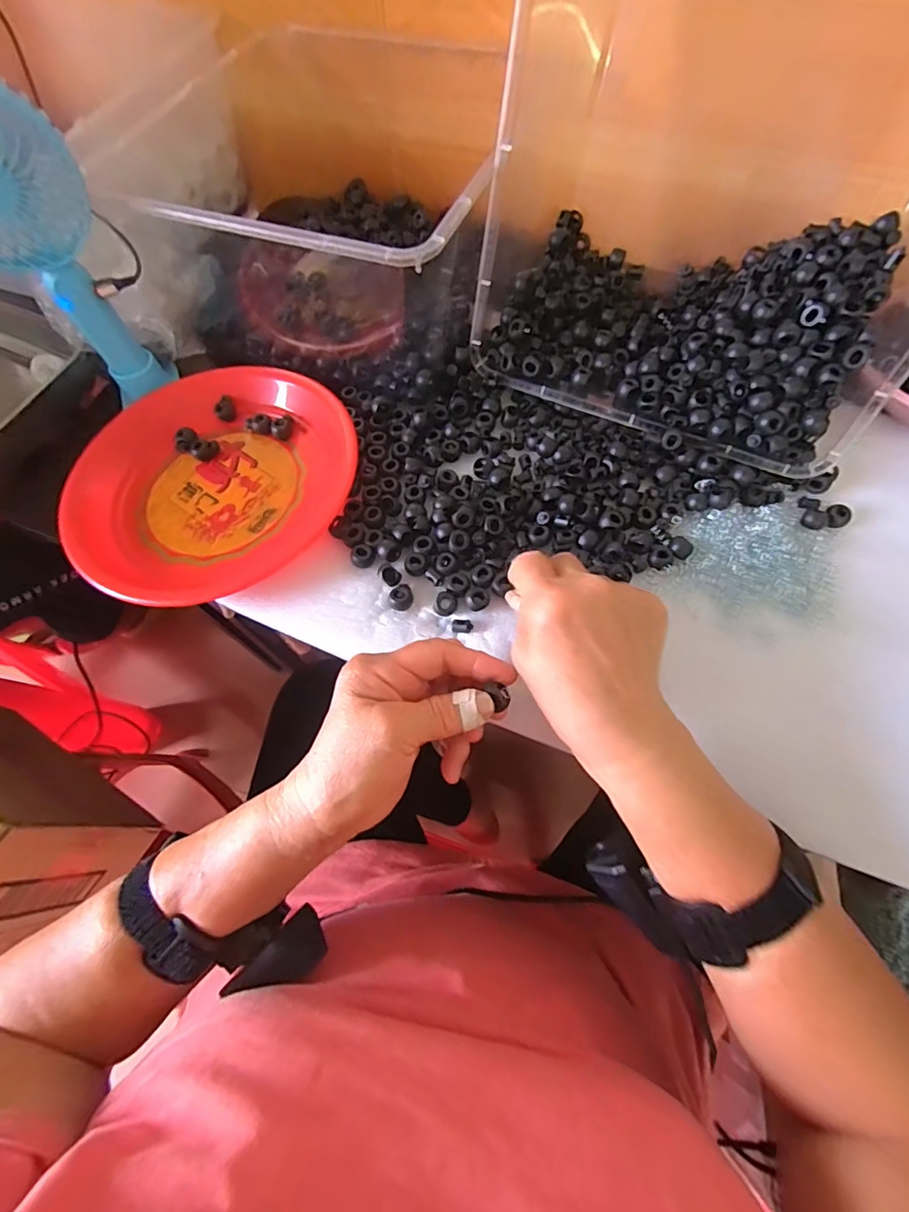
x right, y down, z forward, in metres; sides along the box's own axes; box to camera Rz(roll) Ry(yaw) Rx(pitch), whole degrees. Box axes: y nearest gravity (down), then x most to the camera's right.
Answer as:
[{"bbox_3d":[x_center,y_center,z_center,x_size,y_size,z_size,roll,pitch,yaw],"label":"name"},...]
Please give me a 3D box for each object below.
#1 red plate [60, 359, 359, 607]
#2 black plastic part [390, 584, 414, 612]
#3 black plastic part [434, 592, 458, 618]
[{"bbox_3d":[-0.204,-0.119,0.409,0.225,0.041,0.245,0,66,1],"label":"red plate"},{"bbox_3d":[-0.039,-0.006,0.359,0.017,0.012,0.017,0,66,1],"label":"black plastic part"},{"bbox_3d":[-0.006,-0.001,0.356,0.017,0.013,0.015,-36,70,-13],"label":"black plastic part"}]

